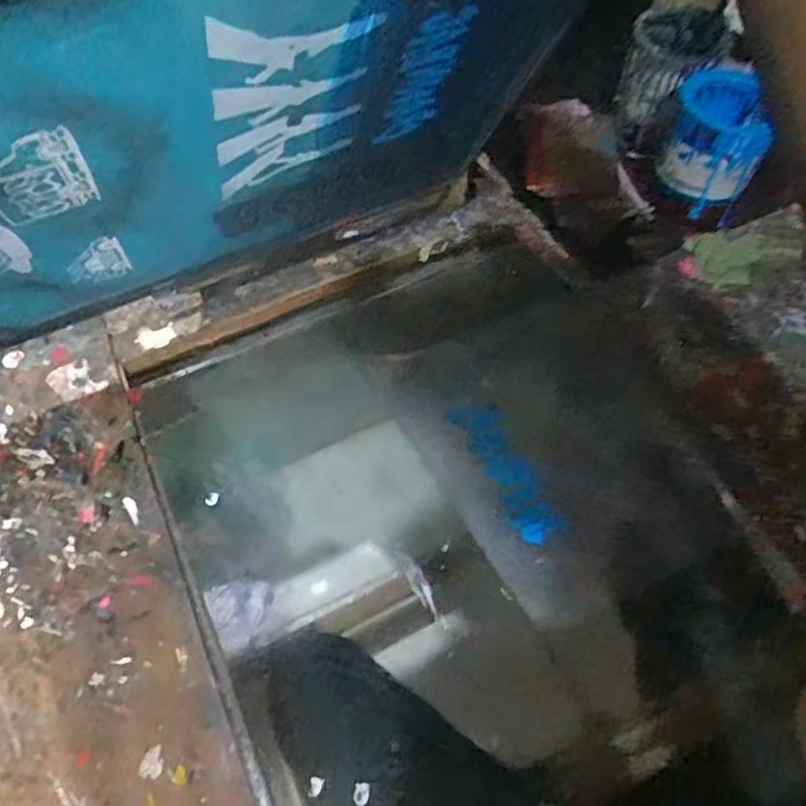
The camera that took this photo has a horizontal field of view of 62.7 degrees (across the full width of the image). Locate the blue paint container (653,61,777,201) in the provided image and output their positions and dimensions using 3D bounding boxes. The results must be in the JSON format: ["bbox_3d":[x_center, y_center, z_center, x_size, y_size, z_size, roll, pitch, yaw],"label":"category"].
[{"bbox_3d":[0.349,-0.298,0.738,0.102,0.087,0.109,17,60,12],"label":"blue paint container"}]

